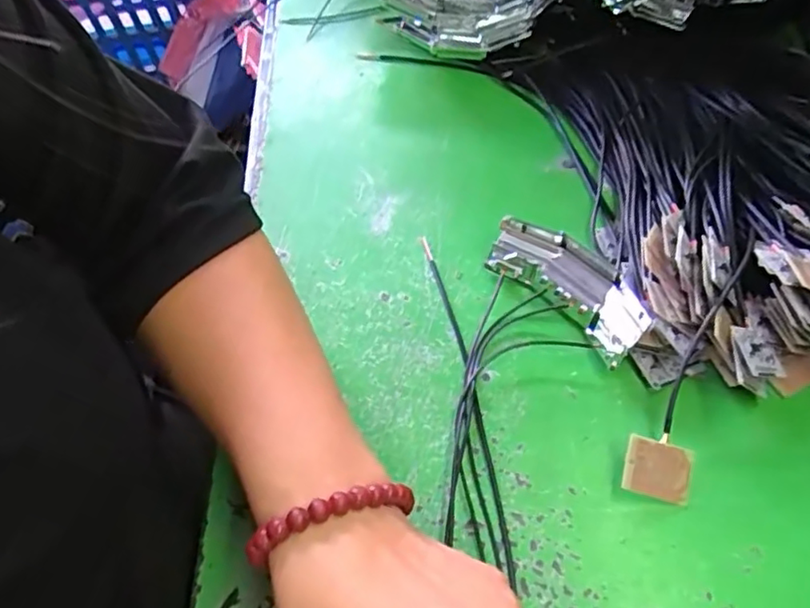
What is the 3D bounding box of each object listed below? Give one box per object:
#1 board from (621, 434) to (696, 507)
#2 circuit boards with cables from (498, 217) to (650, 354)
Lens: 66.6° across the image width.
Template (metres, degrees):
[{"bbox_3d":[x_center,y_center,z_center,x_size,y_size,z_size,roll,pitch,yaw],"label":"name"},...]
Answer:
[{"bbox_3d":[0.116,0.076,0.284,0.034,0.004,0.025,18,78,-7],"label":"board"},{"bbox_3d":[0.082,-0.021,0.345,0.068,0.027,0.028,30,64,25],"label":"circuit boards with cables"}]

